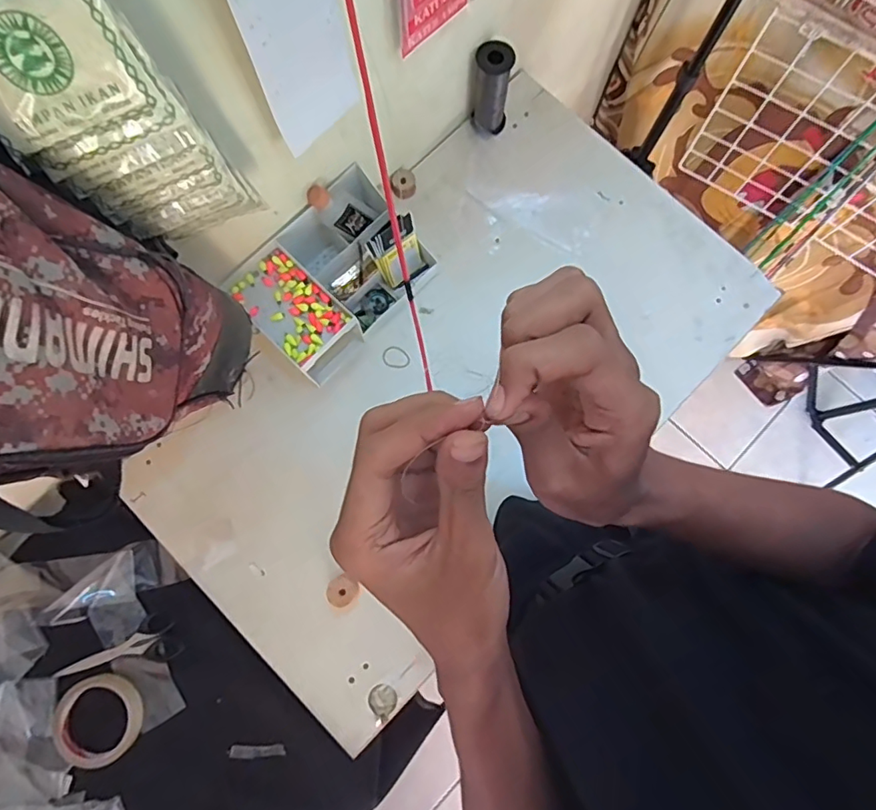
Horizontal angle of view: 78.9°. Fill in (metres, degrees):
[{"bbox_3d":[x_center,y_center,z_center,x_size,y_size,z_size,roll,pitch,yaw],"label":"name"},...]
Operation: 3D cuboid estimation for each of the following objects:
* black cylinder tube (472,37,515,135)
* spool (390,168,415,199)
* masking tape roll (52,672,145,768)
[{"bbox_3d":[0.072,-0.428,0.725,0.051,0.117,0.048,13,79,2],"label":"black cylinder tube"},{"bbox_3d":[-0.049,-0.314,0.750,0.034,0.020,0.039,-6,79,-2],"label":"spool"},{"bbox_3d":[-0.395,0.367,0.621,0.097,0.013,0.096,0,79,-1],"label":"masking tape roll"}]

